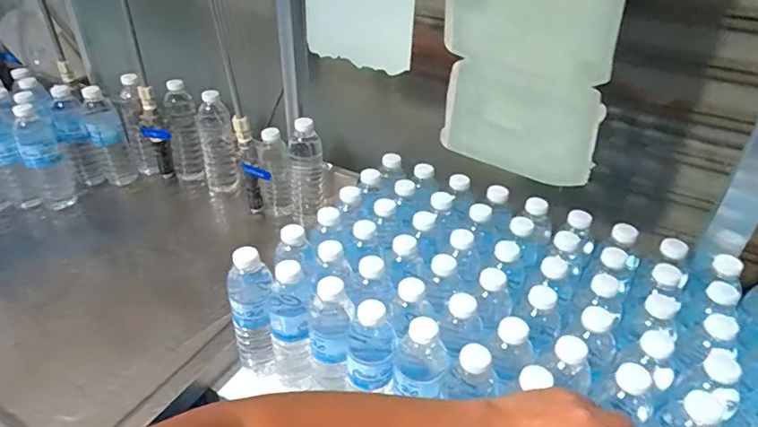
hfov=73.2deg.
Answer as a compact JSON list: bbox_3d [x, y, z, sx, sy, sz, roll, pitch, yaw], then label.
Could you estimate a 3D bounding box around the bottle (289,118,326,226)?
[{"bbox_3d":[-0.130,-0.079,0.930,0.059,0.203,0.052,-3,35,-7],"label":"bottle"}]

